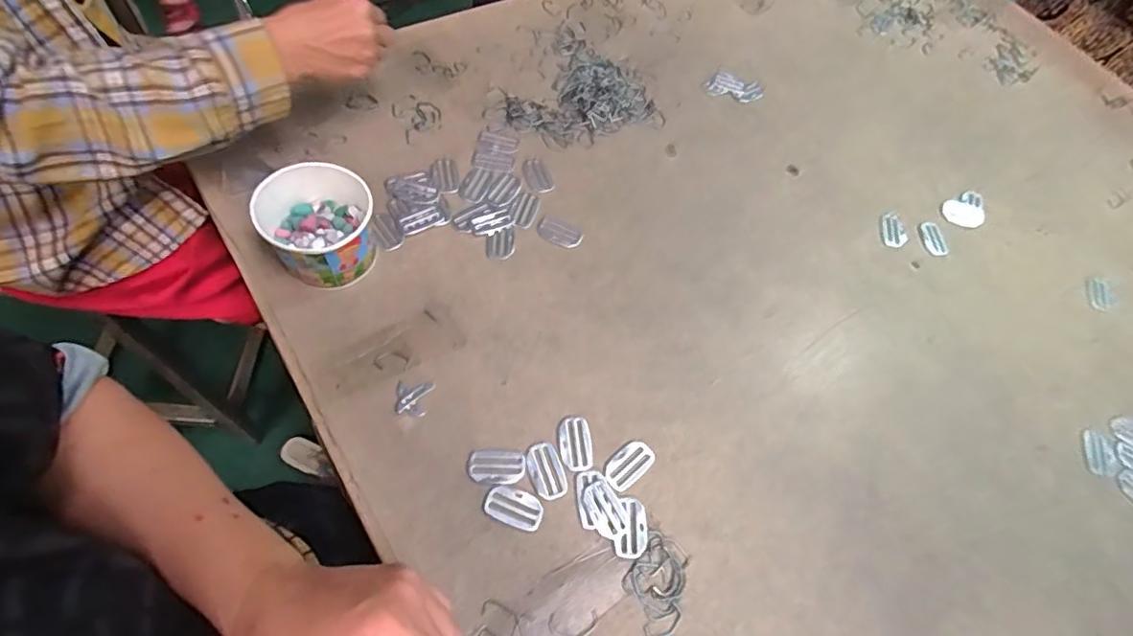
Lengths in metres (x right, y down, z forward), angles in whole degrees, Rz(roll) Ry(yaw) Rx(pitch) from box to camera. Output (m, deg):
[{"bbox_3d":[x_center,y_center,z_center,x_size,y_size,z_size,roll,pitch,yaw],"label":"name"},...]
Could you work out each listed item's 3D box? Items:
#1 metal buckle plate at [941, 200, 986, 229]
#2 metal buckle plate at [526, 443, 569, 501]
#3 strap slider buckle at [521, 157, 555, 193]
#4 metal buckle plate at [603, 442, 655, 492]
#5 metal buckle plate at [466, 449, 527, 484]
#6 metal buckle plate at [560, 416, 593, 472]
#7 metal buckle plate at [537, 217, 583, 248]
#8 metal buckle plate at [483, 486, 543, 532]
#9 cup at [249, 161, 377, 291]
[{"bbox_3d":[0.465,-0.122,0.656,0.050,0.004,0.032,15,69,3],"label":"metal buckle plate"},{"bbox_3d":[-0.016,0.124,0.453,0.026,0.004,0.045,-20,71,-10],"label":"metal buckle plate"},{"bbox_3d":[-0.031,-0.154,0.602,0.028,0.007,0.048,-17,70,-9],"label":"strap slider buckle"},{"bbox_3d":[0.053,0.122,0.464,0.046,0.004,0.026,-38,75,-16],"label":"metal buckle plate"},{"bbox_3d":[-0.057,0.119,0.449,0.046,0.004,0.026,1,68,-3],"label":"metal buckle plate"},{"bbox_3d":[0.008,0.105,0.466,0.026,0.004,0.045,-7,69,-6],"label":"metal buckle plate"},{"bbox_3d":[-0.007,-0.088,0.572,0.046,0.004,0.026,22,69,6],"label":"metal buckle plate"},{"bbox_3d":[-0.040,0.148,0.436,0.045,0.004,0.027,18,69,4],"label":"metal buckle plate"},{"bbox_3d":[-0.209,-0.078,0.490,0.088,0.075,0.087,1,68,-2],"label":"cup"}]

